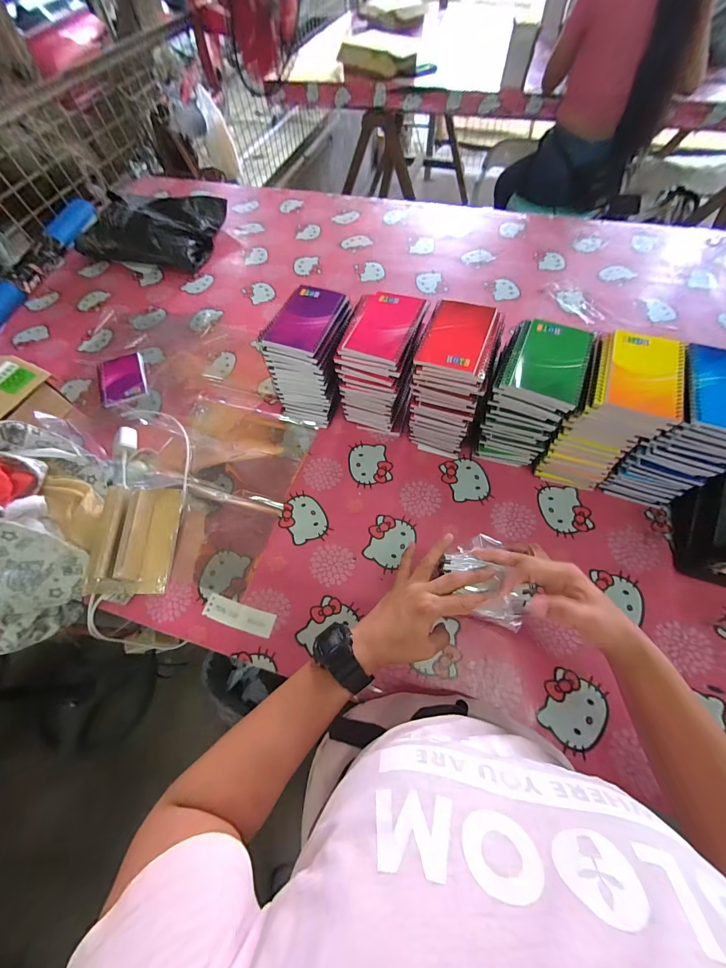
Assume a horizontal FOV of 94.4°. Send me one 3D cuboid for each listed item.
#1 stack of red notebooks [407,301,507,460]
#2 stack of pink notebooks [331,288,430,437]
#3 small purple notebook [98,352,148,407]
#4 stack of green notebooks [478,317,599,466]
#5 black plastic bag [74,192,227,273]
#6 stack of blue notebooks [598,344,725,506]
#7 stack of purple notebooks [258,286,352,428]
[{"bbox_3d":[0.138,-0.157,0.538,0.100,0.183,0.141,17,65,10],"label":"stack of red notebooks"},{"bbox_3d":[0.032,-0.189,0.560,0.103,0.182,0.134,18,65,11],"label":"stack of pink notebooks"},{"bbox_3d":[-0.502,-0.221,0.701,0.091,0.008,0.138,-23,65,-9],"label":"small purple notebook"},{"bbox_3d":[0.246,-0.122,0.511,0.105,0.184,0.123,24,67,13],"label":"stack of green notebooks"},{"bbox_3d":[-0.561,-0.687,0.890,0.343,0.085,0.247,13,65,9],"label":"black plastic bag"},{"bbox_3d":[0.434,-0.070,0.473,0.096,0.186,0.129,22,66,12],"label":"stack of blue notebooks"},{"bbox_3d":[-0.082,-0.206,0.574,0.099,0.183,0.130,16,65,10],"label":"stack of purple notebooks"}]

